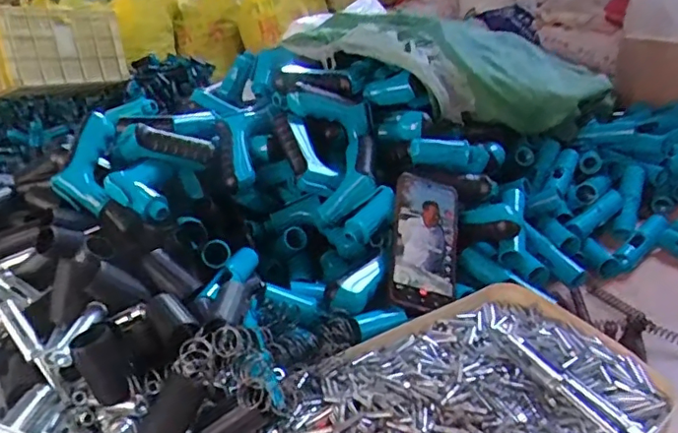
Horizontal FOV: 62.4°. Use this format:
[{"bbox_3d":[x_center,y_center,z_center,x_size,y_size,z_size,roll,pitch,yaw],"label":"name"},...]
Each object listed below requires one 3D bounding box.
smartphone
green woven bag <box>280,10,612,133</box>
[{"bbox_3d":[0.099,0.027,0.645,0.082,0.014,0.168,15,62,-13],"label":"smartphone"},{"bbox_3d":[0.157,-0.221,0.809,0.437,0.106,0.190,15,30,-2],"label":"green woven bag"}]

